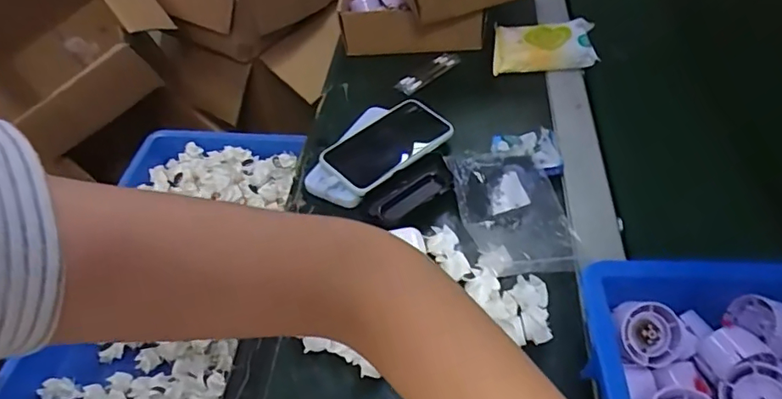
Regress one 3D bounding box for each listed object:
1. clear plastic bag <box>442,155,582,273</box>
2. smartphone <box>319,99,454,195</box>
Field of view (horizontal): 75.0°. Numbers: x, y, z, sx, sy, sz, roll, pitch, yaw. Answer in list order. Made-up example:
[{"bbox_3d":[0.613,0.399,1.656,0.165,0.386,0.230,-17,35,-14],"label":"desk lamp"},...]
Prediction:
[{"bbox_3d":[0.127,0.010,0.523,0.107,0.035,0.146,-10,47,-4],"label":"clear plastic bag"},{"bbox_3d":[-0.006,-0.066,0.590,0.150,0.014,0.086,-33,55,-23],"label":"smartphone"}]

